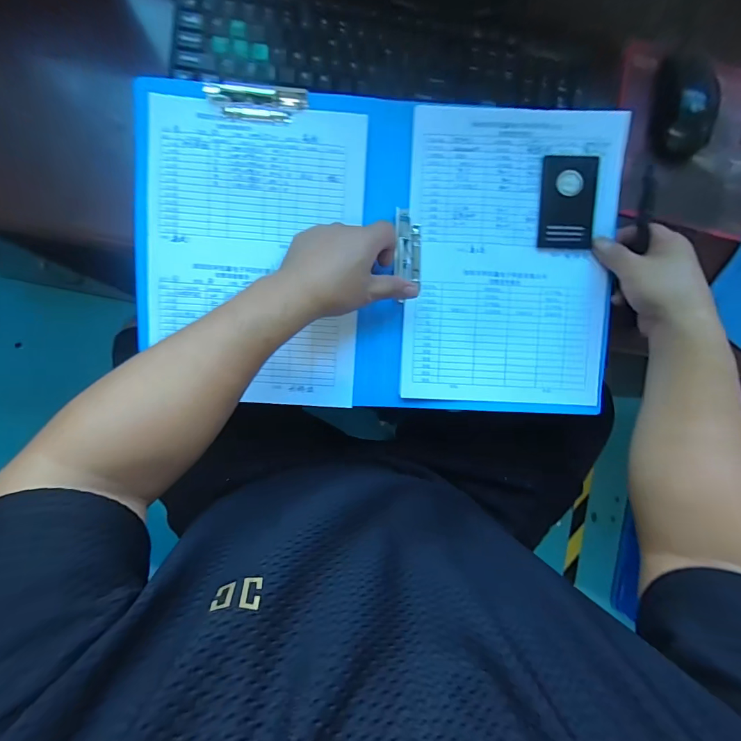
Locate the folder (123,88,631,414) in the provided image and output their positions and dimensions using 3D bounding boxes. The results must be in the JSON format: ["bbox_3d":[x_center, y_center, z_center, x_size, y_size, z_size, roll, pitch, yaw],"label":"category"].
[{"bbox_3d":[0.011,-0.117,0.400,0.474,0.017,0.309,2,94,-3],"label":"folder"}]

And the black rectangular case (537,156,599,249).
[{"bbox_3d":[0.203,-0.172,0.400,0.055,0.005,0.089,2,97,0],"label":"black rectangular case"}]

